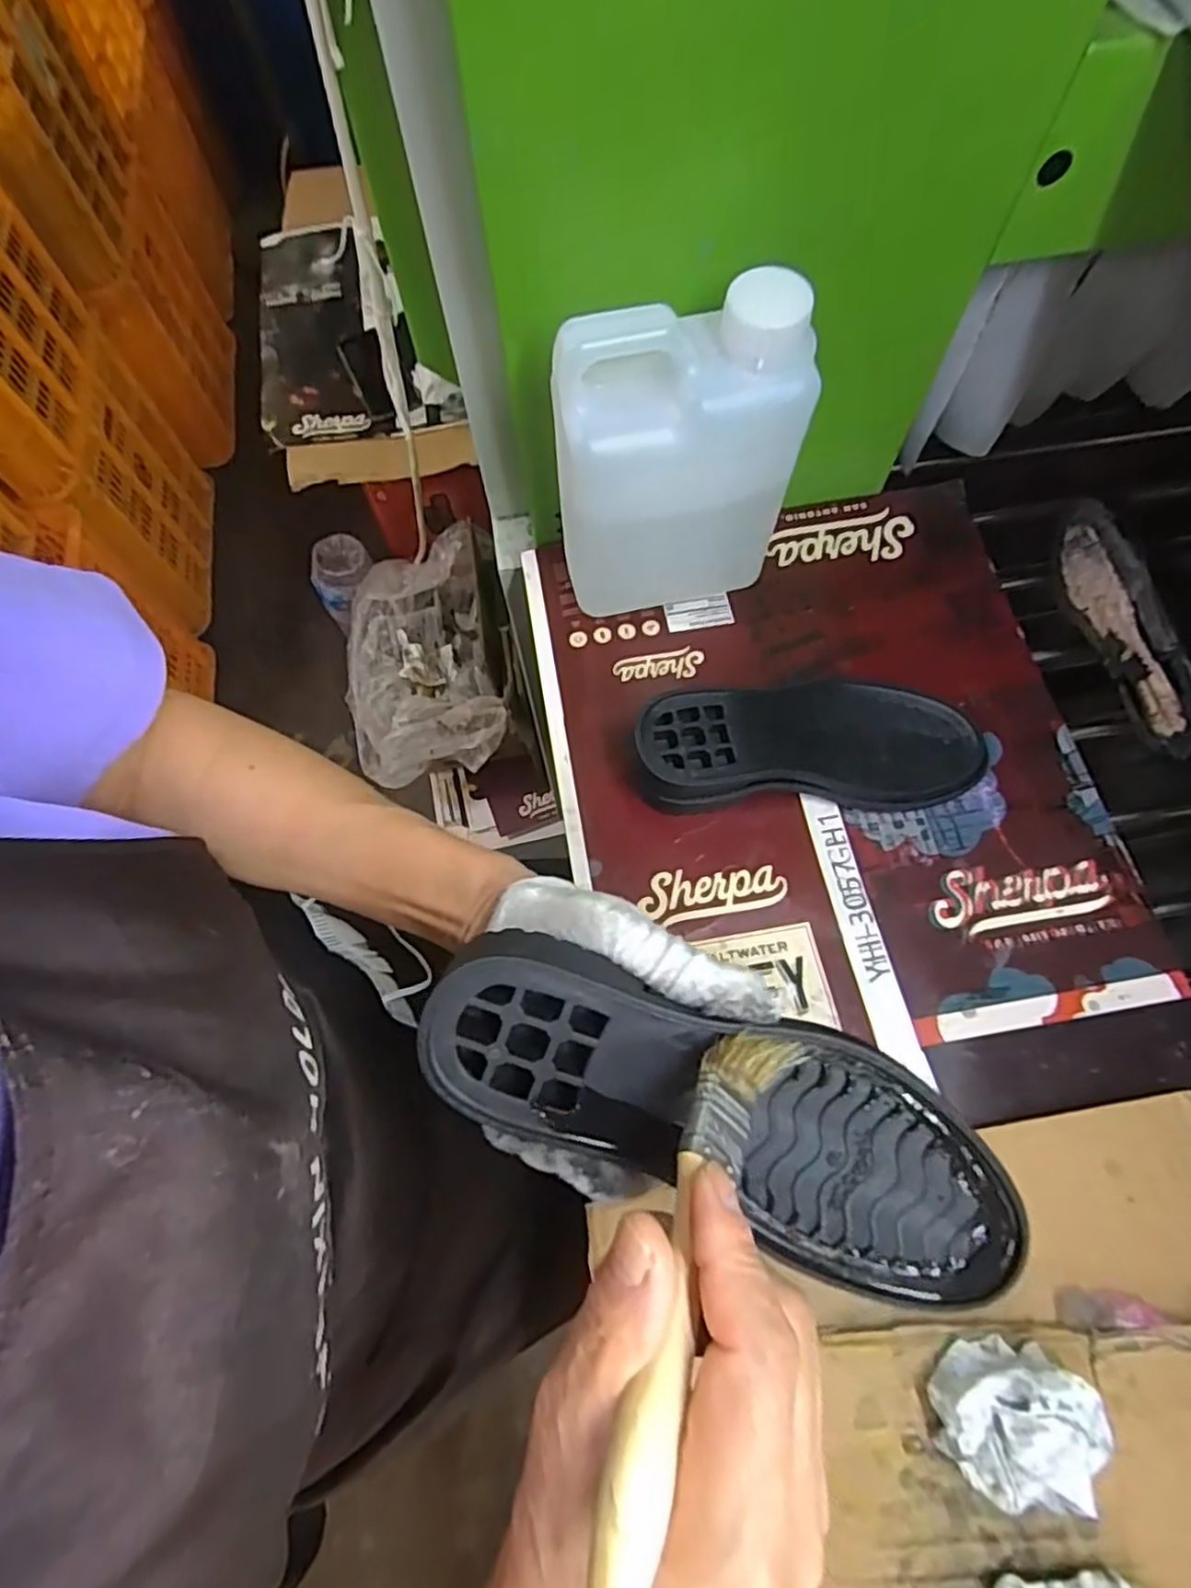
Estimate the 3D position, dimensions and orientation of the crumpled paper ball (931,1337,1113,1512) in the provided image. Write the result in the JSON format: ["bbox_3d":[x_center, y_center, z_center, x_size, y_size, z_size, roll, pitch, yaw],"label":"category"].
[{"bbox_3d":[0.180,0.267,0.302,0.068,0.036,0.055,-4,70,1],"label":"crumpled paper ball"}]

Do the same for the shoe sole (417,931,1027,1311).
[{"bbox_3d":[0.045,0.107,0.249,0.210,0.032,0.075,24,94,-6],"label":"shoe sole"}]

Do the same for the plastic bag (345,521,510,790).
[{"bbox_3d":[-0.263,-0.225,1.154,0.264,0.167,0.379,-12,70,-2],"label":"plastic bag"}]

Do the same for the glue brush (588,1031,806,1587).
[{"bbox_3d":[0.028,0.124,0.191,0.026,0.010,0.140,21,45,9],"label":"glue brush"}]

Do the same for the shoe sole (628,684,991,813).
[{"bbox_3d":[0.130,-0.032,0.433,0.205,0.058,0.077,-4,70,1],"label":"shoe sole"}]

